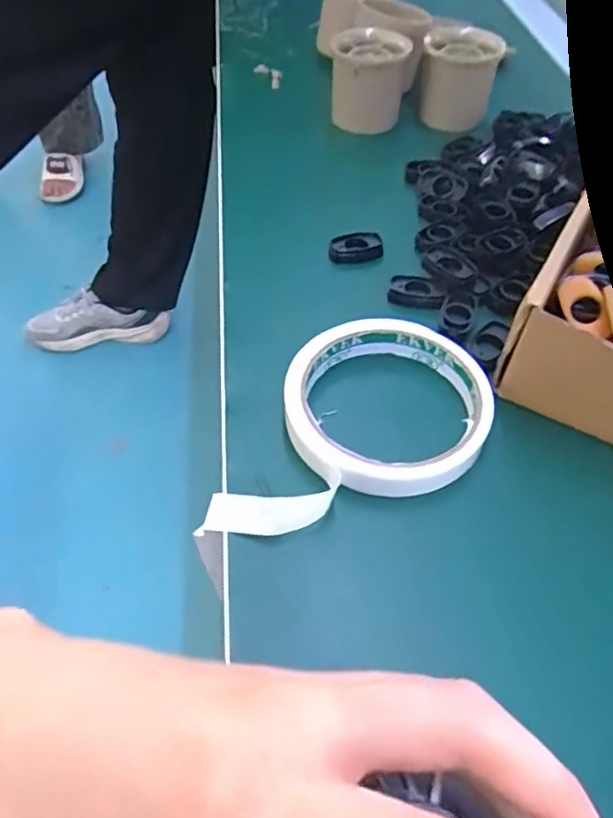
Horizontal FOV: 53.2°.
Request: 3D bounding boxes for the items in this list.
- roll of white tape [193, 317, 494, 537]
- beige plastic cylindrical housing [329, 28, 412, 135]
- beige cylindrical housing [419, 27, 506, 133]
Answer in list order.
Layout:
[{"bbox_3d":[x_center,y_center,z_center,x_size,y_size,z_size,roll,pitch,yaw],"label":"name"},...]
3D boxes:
[{"bbox_3d":[0.027,0.012,0.269,0.088,0.018,0.132,23,54,16],"label":"roll of white tape"},{"bbox_3d":[0.045,-0.242,0.453,0.051,0.056,0.043,-1,51,-3],"label":"beige plastic cylindrical housing"},{"bbox_3d":[0.112,-0.244,0.453,0.056,0.053,0.049,7,51,3],"label":"beige cylindrical housing"}]

